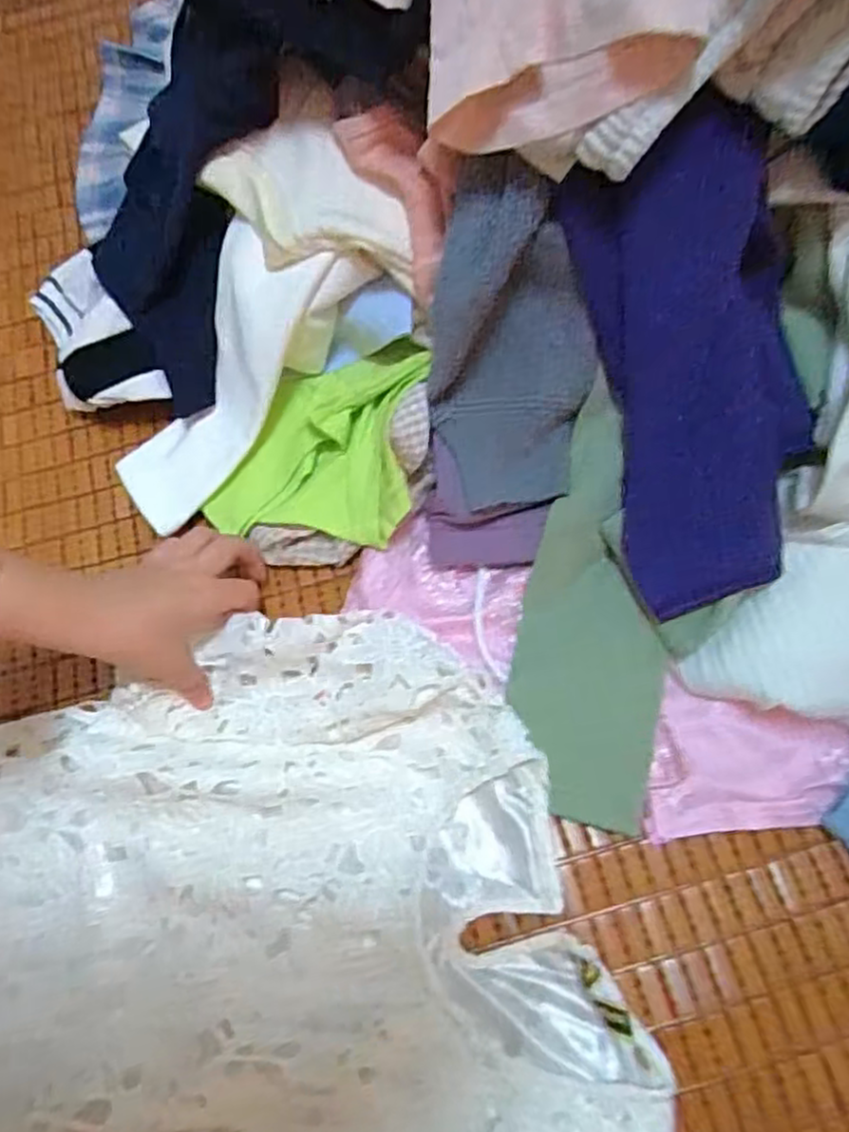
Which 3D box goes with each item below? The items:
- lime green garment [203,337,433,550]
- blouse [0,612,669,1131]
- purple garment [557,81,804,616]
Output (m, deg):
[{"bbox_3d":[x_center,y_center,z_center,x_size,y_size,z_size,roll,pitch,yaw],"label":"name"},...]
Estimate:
[{"bbox_3d":[-0.078,-0.088,0.522,0.151,0.062,0.134,7,69,5],"label":"lime green garment"},{"bbox_3d":[-0.110,0.266,0.404,0.426,0.038,0.437,-19,69,-5],"label":"blouse"},{"bbox_3d":[0.162,-0.117,0.441,0.128,0.055,0.286,-12,104,-2],"label":"purple garment"}]

